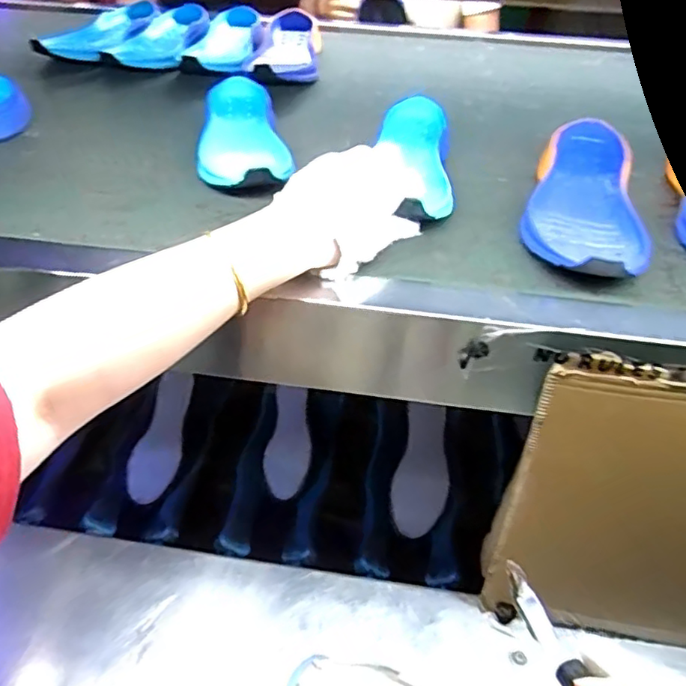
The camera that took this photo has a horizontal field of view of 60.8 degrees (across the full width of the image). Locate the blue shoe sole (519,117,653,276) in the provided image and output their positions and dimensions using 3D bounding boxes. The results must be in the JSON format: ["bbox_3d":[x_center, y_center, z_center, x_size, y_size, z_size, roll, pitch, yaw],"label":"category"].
[{"bbox_3d":[0.222,-0.131,0.529,0.097,0.045,0.247,13,47,18],"label":"blue shoe sole"}]

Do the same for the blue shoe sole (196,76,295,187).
[{"bbox_3d":[-0.106,-0.220,0.615,0.090,0.039,0.224,-10,44,-5],"label":"blue shoe sole"}]

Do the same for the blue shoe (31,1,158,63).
[{"bbox_3d":[-0.350,-0.454,0.864,0.093,0.051,0.185,12,46,16],"label":"blue shoe"}]

